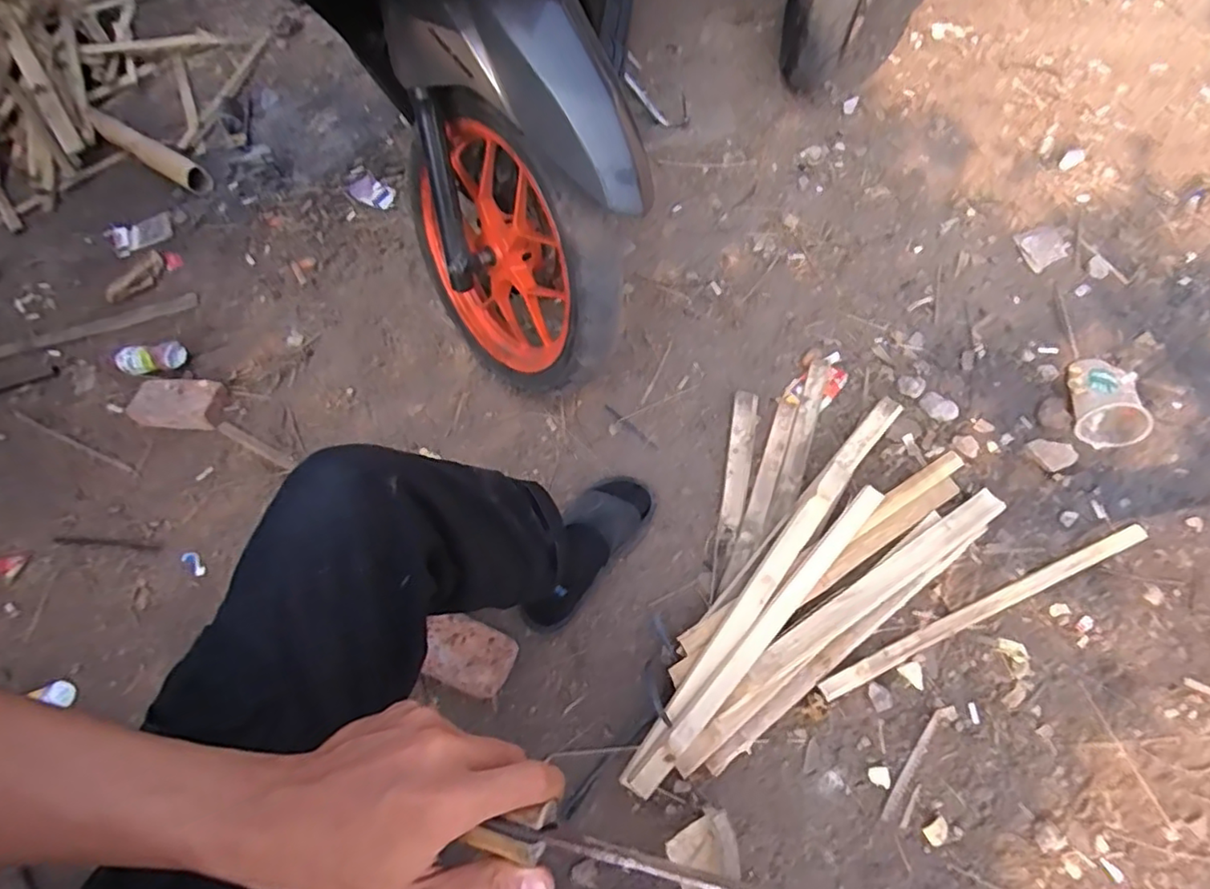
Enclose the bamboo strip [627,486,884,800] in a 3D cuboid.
[{"bbox_3d":[0.218,0.241,0.820,0.518,0.015,0.036,-43,89,-20],"label":"bamboo strip"}]

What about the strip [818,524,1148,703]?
[{"bbox_3d":[0.523,0.221,0.843,0.524,0.011,0.026,-22,60,-9],"label":"strip"}]

